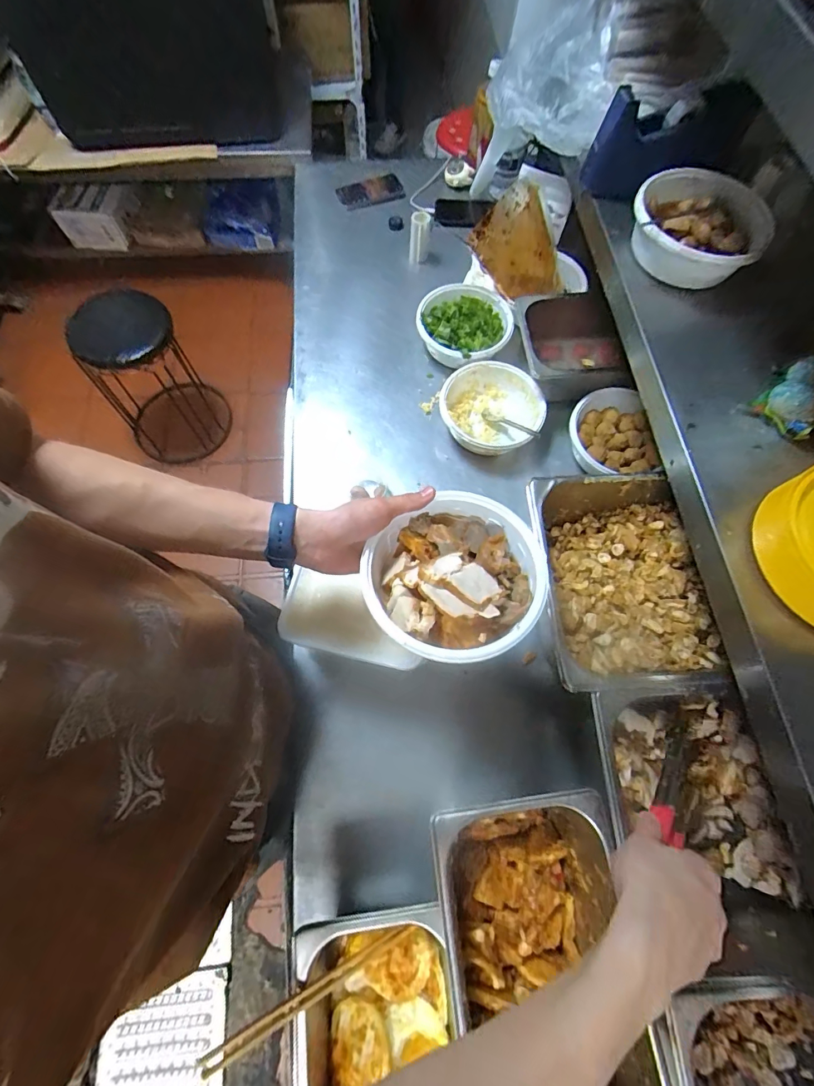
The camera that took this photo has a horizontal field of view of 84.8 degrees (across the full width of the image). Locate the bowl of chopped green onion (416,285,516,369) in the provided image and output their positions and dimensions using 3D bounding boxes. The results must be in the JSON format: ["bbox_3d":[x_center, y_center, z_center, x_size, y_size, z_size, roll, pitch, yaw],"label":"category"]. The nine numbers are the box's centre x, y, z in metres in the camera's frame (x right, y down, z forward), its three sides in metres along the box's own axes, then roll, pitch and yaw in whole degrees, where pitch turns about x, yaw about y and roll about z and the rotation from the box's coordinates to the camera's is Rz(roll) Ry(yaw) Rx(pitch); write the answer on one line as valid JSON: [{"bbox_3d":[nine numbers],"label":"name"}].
[{"bbox_3d":[0.099,-0.385,0.804,0.159,0.055,0.155,0,68,-1],"label":"bowl of chopped green onion"}]

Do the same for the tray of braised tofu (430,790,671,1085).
[{"bbox_3d":[0.126,0.422,0.432,0.168,0.114,0.319,-6,69,-4],"label":"tray of braised tofu"}]

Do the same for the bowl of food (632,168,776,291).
[{"bbox_3d":[0.360,-0.392,0.565,0.161,0.063,0.157,0,68,-1],"label":"bowl of food"}]

